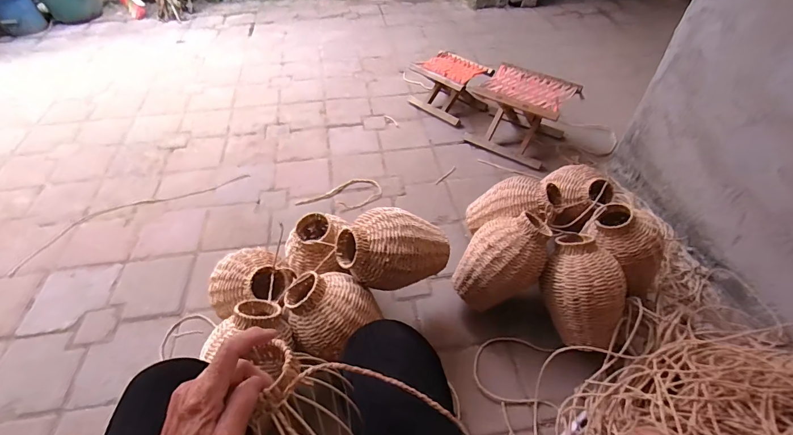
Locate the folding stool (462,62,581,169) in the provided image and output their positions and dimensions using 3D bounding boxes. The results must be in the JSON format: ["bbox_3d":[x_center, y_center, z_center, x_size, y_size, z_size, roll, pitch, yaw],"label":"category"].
[{"bbox_3d":[0.481,-0.401,1.468,0.330,0.234,0.295,27,53,23],"label":"folding stool"}]

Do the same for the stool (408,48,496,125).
[{"bbox_3d":[0.221,-0.573,1.658,0.320,0.187,0.229,36,56,28],"label":"stool"}]

